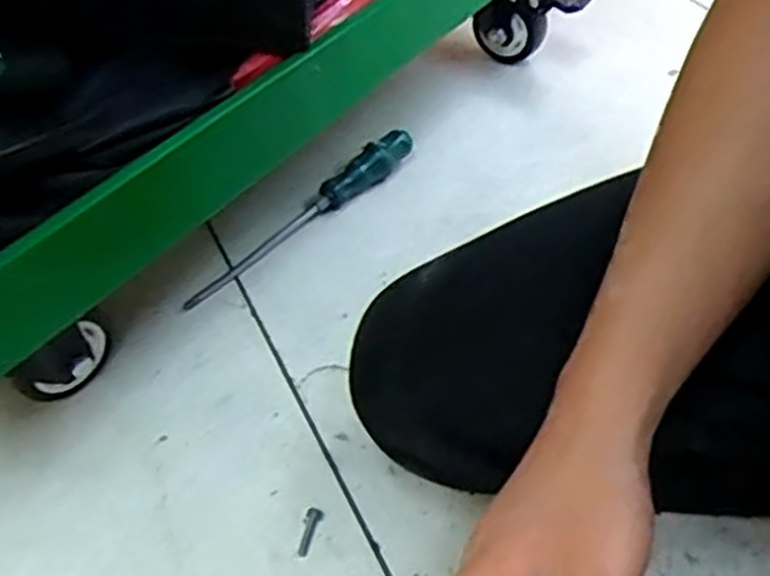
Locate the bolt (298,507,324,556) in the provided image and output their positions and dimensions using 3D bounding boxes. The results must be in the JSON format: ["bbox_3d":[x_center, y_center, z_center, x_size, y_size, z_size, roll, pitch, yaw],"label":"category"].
[{"bbox_3d":[-0.045,0.147,0.468,0.010,0.007,0.030,8,48,11],"label":"bolt"}]

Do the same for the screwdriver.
[{"bbox_3d":[-0.066,-0.062,0.646,0.024,0.032,0.252,34,57,30],"label":"screwdriver"}]

